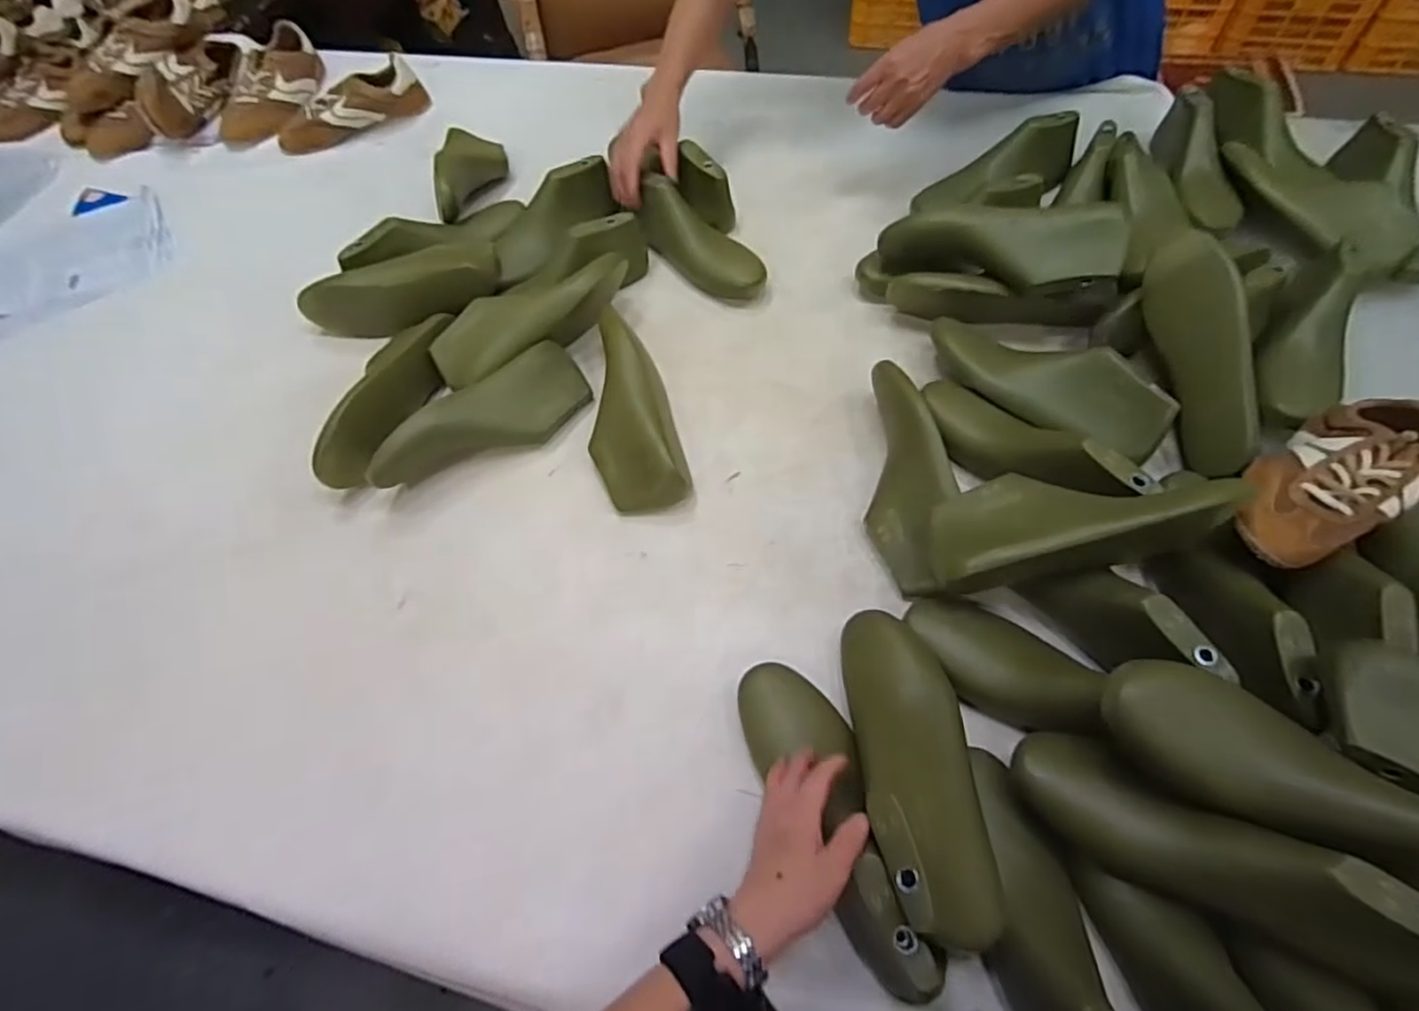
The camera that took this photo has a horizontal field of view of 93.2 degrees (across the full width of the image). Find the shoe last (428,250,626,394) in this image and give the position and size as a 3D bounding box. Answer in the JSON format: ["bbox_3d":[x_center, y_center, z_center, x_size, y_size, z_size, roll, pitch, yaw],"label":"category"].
[{"bbox_3d":[-0.216,-0.233,0.818,0.252,0.070,0.079,-36,62,-15],"label":"shoe last"}]

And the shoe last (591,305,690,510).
[{"bbox_3d":[-0.090,-0.104,0.756,0.094,0.079,0.230,-14,61,-4],"label":"shoe last"}]

